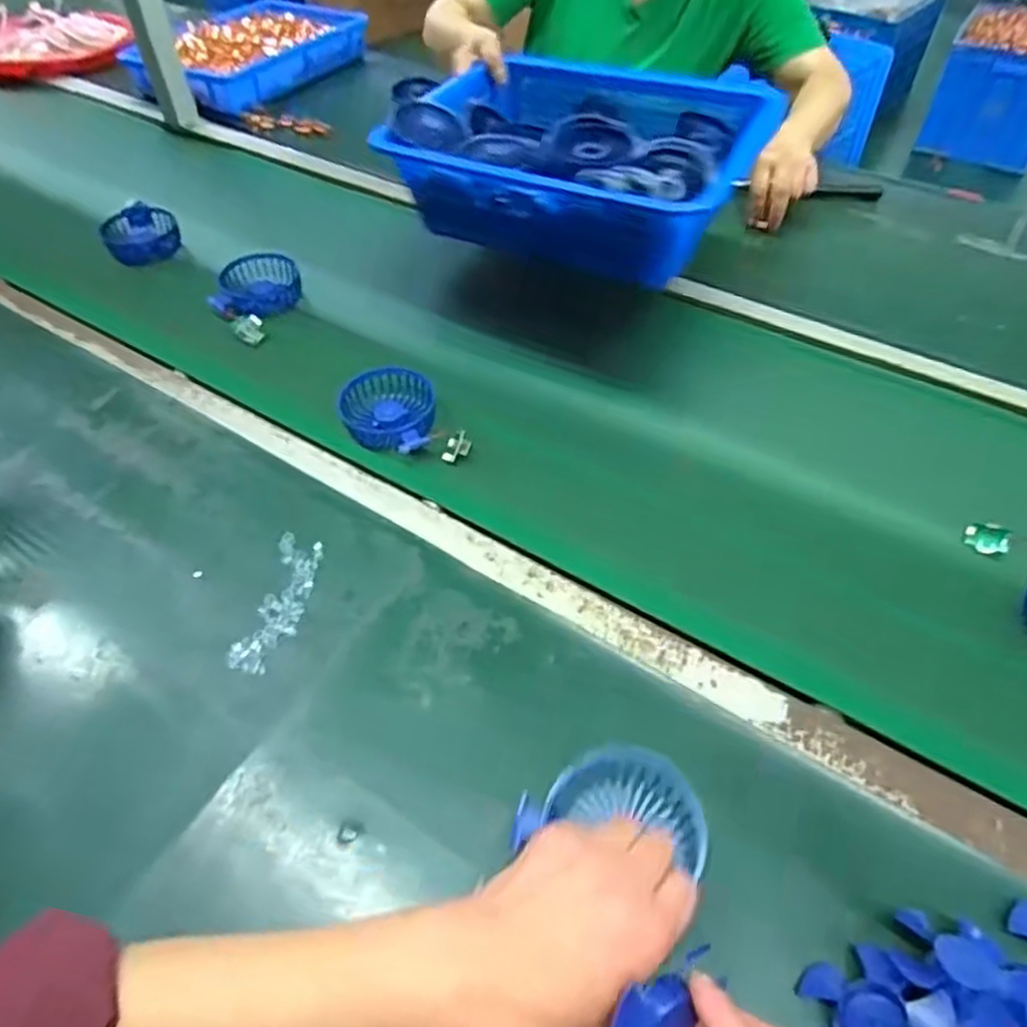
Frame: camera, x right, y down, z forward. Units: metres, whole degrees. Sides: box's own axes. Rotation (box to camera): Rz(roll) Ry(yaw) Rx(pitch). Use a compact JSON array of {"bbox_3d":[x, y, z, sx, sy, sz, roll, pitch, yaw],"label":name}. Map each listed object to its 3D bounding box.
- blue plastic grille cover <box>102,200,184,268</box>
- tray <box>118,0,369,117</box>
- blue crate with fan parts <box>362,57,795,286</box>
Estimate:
[{"bbox_3d":[-0.457,-0.343,0.885,0.085,0.034,0.083,-28,56,-21],"label":"blue plastic grille cover"},{"bbox_3d":[-0.420,-0.780,1.208,0.266,0.056,0.392,27,56,20],"label":"tray"},{"bbox_3d":[0.074,-0.408,0.803,0.371,0.088,0.304,17,53,13],"label":"blue crate with fan parts"}]

